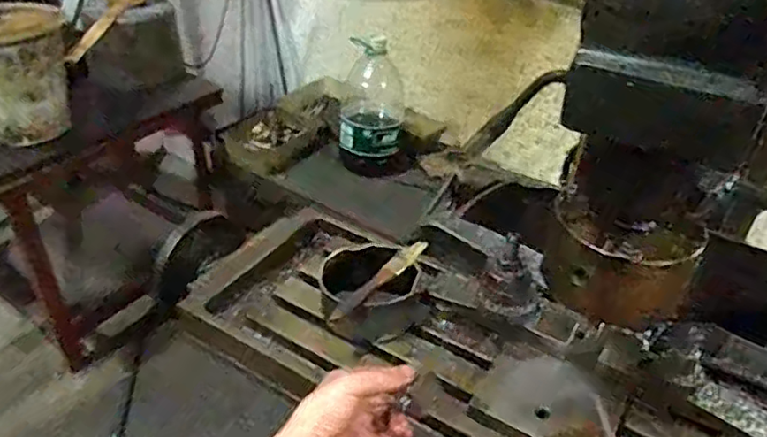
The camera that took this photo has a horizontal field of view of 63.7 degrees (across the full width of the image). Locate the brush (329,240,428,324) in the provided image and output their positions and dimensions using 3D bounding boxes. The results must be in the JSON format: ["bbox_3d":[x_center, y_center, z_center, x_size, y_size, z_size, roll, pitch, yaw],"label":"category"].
[{"bbox_3d":[-0.003,0.065,0.661,0.021,0.017,0.144,27,43,28],"label":"brush"}]

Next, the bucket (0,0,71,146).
[{"bbox_3d":[-0.808,-0.314,1.329,0.228,0.261,0.221,2,37,-2],"label":"bucket"}]

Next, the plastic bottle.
[{"bbox_3d":[-0.032,-0.303,1.702,0.173,0.365,0.188,6,37,3],"label":"plastic bottle"}]

